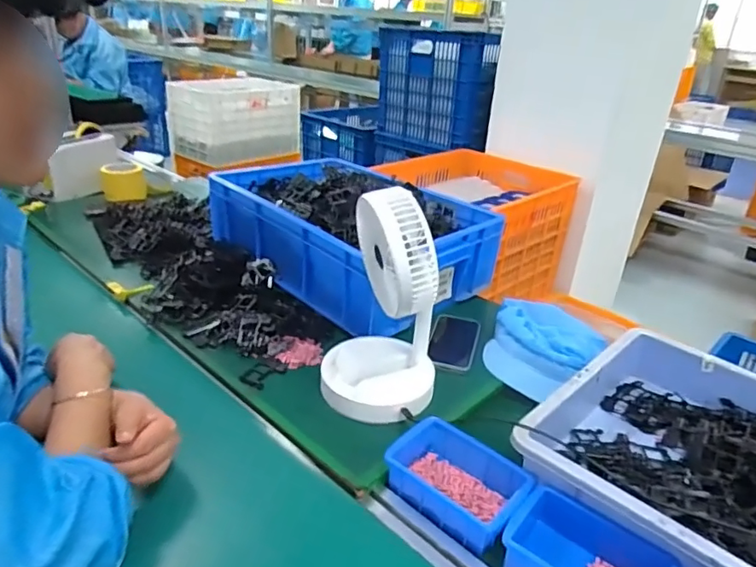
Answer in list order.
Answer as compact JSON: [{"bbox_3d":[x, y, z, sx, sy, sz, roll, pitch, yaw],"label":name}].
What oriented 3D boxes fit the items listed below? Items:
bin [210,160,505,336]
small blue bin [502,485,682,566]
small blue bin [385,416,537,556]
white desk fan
[{"bbox_3d":[-0.063,-0.106,1.051,0.323,0.180,0.507,-22,36,-40],"label":"bin"},{"bbox_3d":[0.207,0.278,0.533,0.151,0.046,0.100,23,33,33],"label":"small blue bin"},{"bbox_3d":[0.094,0.233,0.631,0.155,0.065,0.108,23,33,34],"label":"small blue bin"},{"bbox_3d":[0.005,0.024,0.716,0.152,0.299,0.142,4,27,1],"label":"white desk fan"}]

